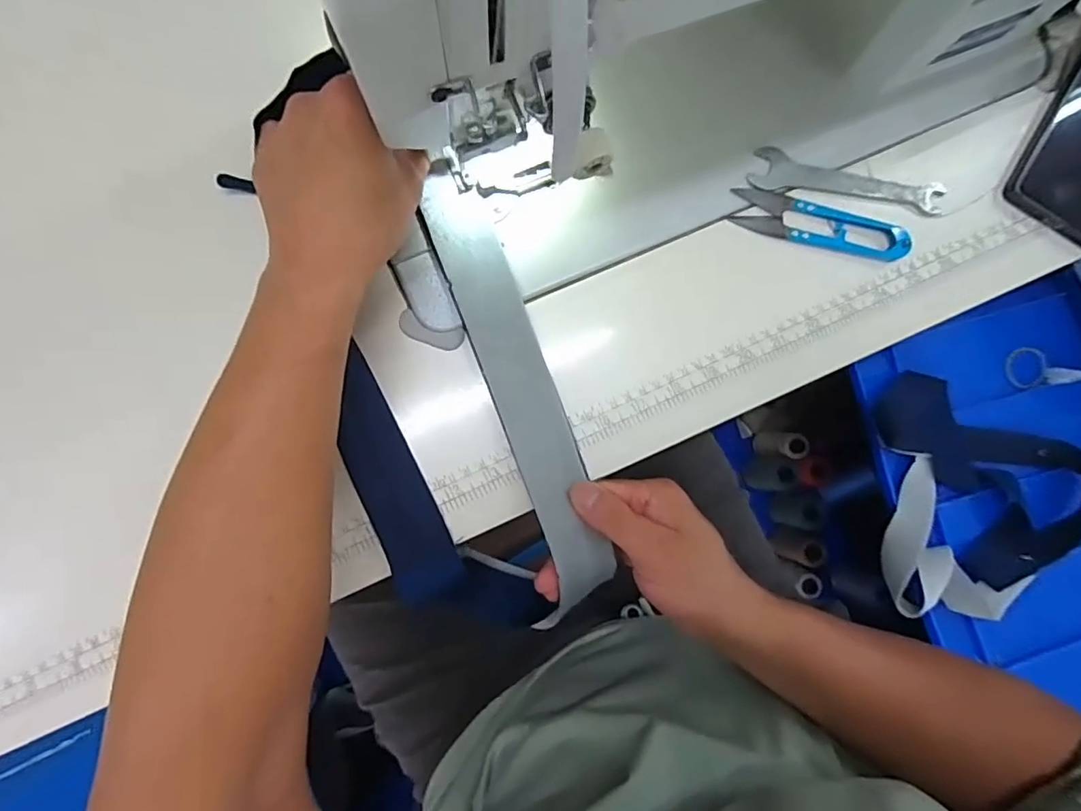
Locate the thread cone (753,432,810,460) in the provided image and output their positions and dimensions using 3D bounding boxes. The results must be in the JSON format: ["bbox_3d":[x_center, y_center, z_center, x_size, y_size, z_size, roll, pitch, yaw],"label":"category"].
[{"bbox_3d":[0.450,0.074,1.012,0.058,0.139,0.054,-2,86,-3],"label":"thread cone"}]

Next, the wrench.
[{"bbox_3d":[0.204,-0.148,0.357,0.130,0.006,0.026,7,86,-2],"label":"wrench"}]

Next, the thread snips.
[{"bbox_3d":[0.184,-0.119,0.353,0.114,0.007,0.029,12,86,-2],"label":"thread snips"}]

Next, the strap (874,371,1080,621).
[{"bbox_3d":[0.508,0.099,0.621,0.247,0.035,0.269,-3,86,-3],"label":"strap"}]

